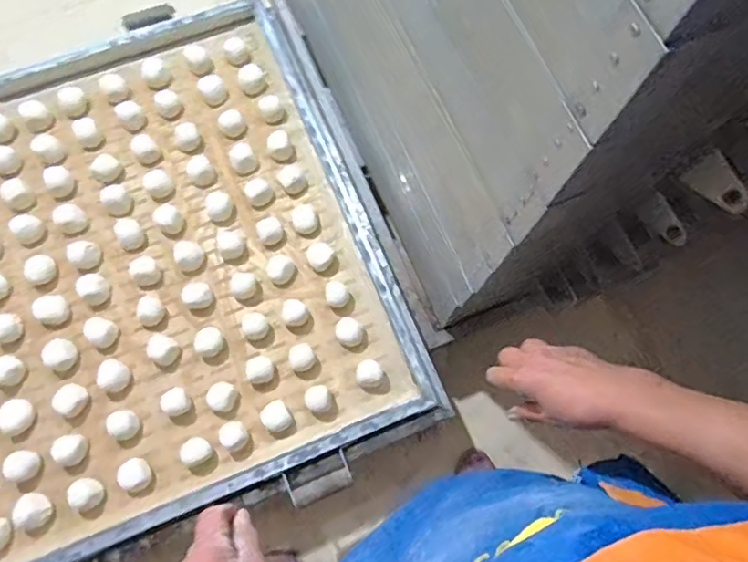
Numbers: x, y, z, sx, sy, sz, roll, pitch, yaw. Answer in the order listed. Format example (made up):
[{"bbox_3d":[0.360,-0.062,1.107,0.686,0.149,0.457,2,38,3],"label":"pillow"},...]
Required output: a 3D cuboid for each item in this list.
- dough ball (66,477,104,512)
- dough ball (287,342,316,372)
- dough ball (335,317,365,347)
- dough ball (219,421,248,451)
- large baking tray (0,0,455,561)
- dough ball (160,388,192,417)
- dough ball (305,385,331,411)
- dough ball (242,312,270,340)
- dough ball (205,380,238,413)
[{"bbox_3d":[-0.451,0.333,0.853,0.046,0.031,0.043,0,74,-1],"label":"dough ball"},{"bbox_3d":[-0.125,0.132,0.947,0.044,0.037,0.041,0,74,-1],"label":"dough ball"},{"bbox_3d":[-0.044,0.091,0.965,0.053,0.031,0.045,36,76,9],"label":"dough ball"},{"bbox_3d":[-0.228,0.254,0.897,0.040,0.040,0.042,0,74,-1],"label":"dough ball"},{"bbox_3d":[-0.449,-0.002,0.974,0.883,0.089,0.896,-22,75,-7],"label":"large baking tray"},{"bbox_3d":[-0.328,0.202,0.908,0.042,0.038,0.040,0,74,-1],"label":"dough ball"},{"bbox_3d":[-0.095,0.200,0.933,0.043,0.028,0.041,0,74,-1],"label":"dough ball"},{"bbox_3d":[-0.204,0.080,0.957,0.046,0.035,0.044,0,74,-1],"label":"dough ball"},{"bbox_3d":[-0.252,0.194,0.917,0.044,0.040,0.047,0,74,-1],"label":"dough ball"}]

